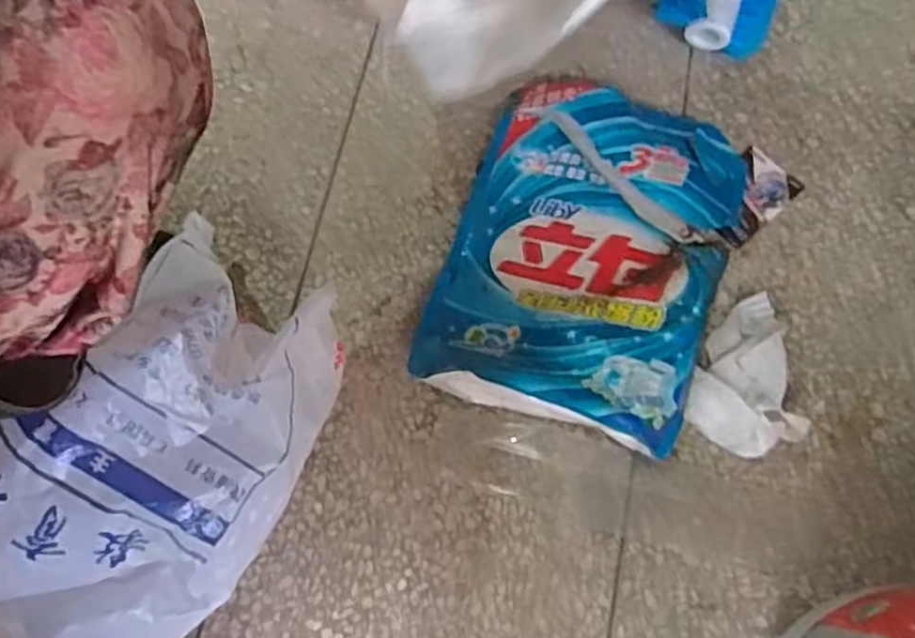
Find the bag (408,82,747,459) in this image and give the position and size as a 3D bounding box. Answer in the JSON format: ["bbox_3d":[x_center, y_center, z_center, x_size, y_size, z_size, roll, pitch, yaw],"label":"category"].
[{"bbox_3d":[0.106,-0.057,0.577,0.214,0.053,0.283,19,71,4],"label":"bag"}]

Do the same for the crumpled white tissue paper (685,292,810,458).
[{"bbox_3d":[0.215,0.042,0.552,0.075,0.033,0.120,-3,70,-4],"label":"crumpled white tissue paper"}]

